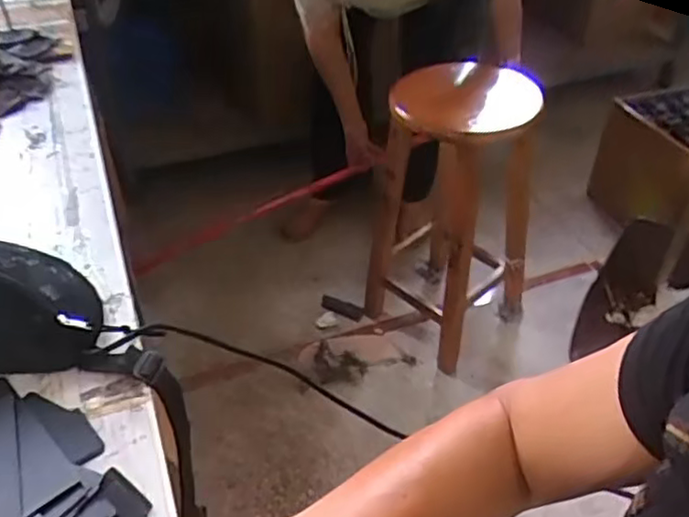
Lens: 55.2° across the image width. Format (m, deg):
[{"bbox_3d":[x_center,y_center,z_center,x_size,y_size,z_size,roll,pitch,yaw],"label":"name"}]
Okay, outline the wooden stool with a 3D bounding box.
[{"bbox_3d":[0.258,-0.107,1.518,0.367,0.618,0.332,-30,48,-31],"label":"wooden stool"}]

